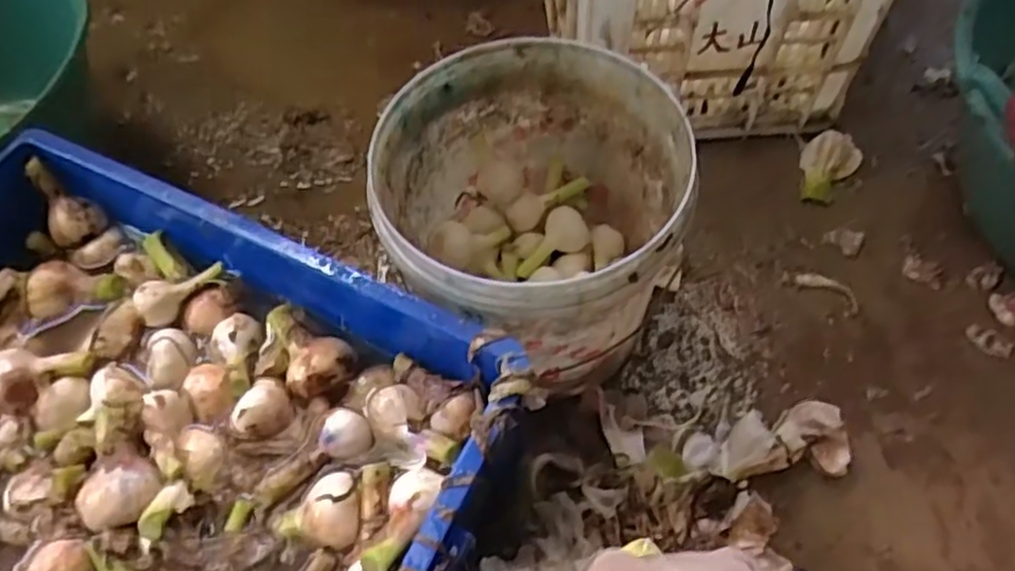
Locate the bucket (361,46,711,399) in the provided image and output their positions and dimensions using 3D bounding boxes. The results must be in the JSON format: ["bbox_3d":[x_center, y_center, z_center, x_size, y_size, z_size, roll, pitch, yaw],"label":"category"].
[{"bbox_3d":[0.022,-0.048,0.659,0.246,0.206,0.252,-1,57,2],"label":"bucket"}]

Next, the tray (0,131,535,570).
[{"bbox_3d":[-0.278,0.107,0.526,0.507,0.085,0.347,23,61,17],"label":"tray"}]

